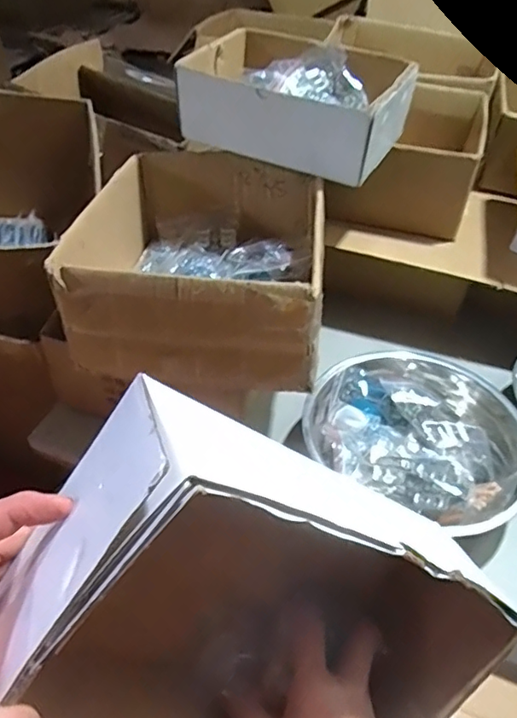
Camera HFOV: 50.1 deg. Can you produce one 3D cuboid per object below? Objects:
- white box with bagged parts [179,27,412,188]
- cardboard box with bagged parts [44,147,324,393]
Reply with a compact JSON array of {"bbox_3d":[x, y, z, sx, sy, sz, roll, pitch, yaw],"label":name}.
[{"bbox_3d":[0.049,-0.325,0.702,0.256,0.097,0.183,22,47,18],"label":"white box with bagged parts"},{"bbox_3d":[-0.060,-0.131,0.635,0.248,0.117,0.328,6,44,2],"label":"cardboard box with bagged parts"}]

